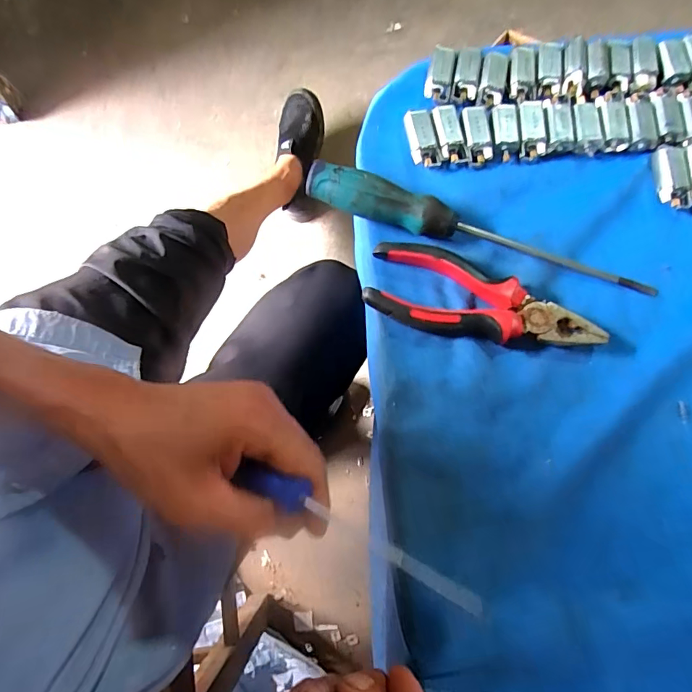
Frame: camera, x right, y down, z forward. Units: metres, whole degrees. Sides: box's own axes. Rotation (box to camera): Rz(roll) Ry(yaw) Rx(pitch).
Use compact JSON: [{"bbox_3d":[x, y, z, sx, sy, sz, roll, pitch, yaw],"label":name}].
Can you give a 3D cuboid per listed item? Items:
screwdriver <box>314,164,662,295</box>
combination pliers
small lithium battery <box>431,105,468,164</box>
[{"bbox_3d":[0.075,-0.084,0.317,0.217,0.029,0.028,18,76,5],"label":"screwdriver"},{"bbox_3d":[0.091,-0.029,0.310,0.152,0.018,0.052,16,76,4],"label":"combination pliers"},{"bbox_3d":[0.076,-0.158,0.342,0.020,0.009,0.045,-13,76,-3],"label":"small lithium battery"}]

